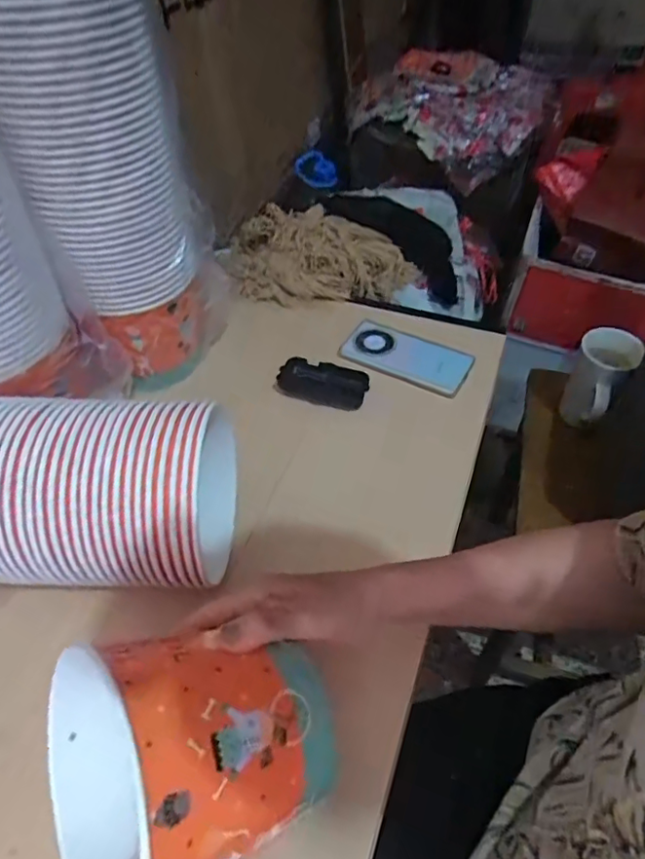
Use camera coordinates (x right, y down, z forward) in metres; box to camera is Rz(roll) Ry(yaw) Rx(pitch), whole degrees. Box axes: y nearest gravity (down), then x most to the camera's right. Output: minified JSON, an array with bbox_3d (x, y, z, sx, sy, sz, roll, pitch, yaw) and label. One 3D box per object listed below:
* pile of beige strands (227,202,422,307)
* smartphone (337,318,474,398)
[{"bbox_3d":[-0.004,-0.257,0.848,0.300,0.095,0.162,4,50,6],"label":"pile of beige strands"},{"bbox_3d":[0.109,-0.102,0.730,0.166,0.013,0.083,25,55,21],"label":"smartphone"}]

